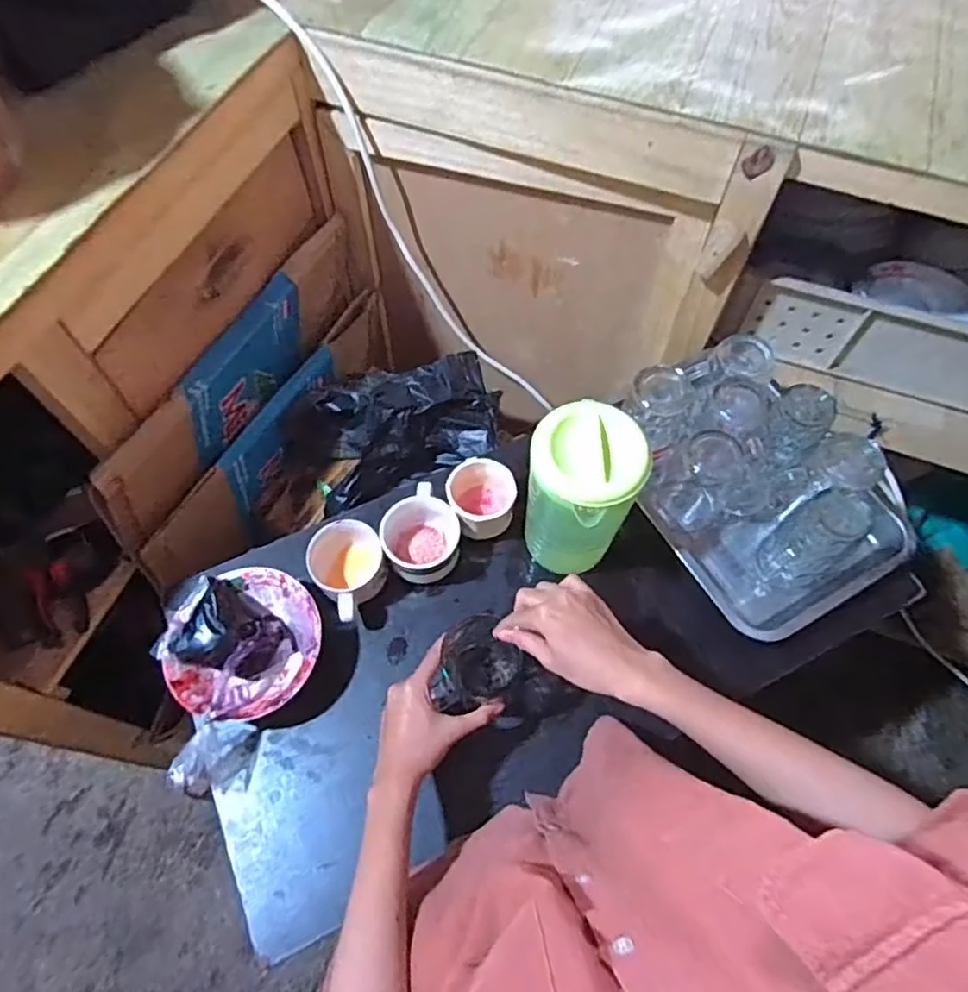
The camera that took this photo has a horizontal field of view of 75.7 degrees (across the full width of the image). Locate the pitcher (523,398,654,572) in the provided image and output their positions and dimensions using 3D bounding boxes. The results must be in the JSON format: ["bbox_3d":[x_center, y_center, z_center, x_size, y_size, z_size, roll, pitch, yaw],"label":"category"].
[{"bbox_3d":[0.096,0.003,0.652,0.106,0.194,0.101,0,63,-1],"label":"pitcher"}]

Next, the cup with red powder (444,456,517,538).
[{"bbox_3d":[-0.002,0.003,0.727,0.077,0.076,0.088,13,64,5],"label":"cup with red powder"}]

